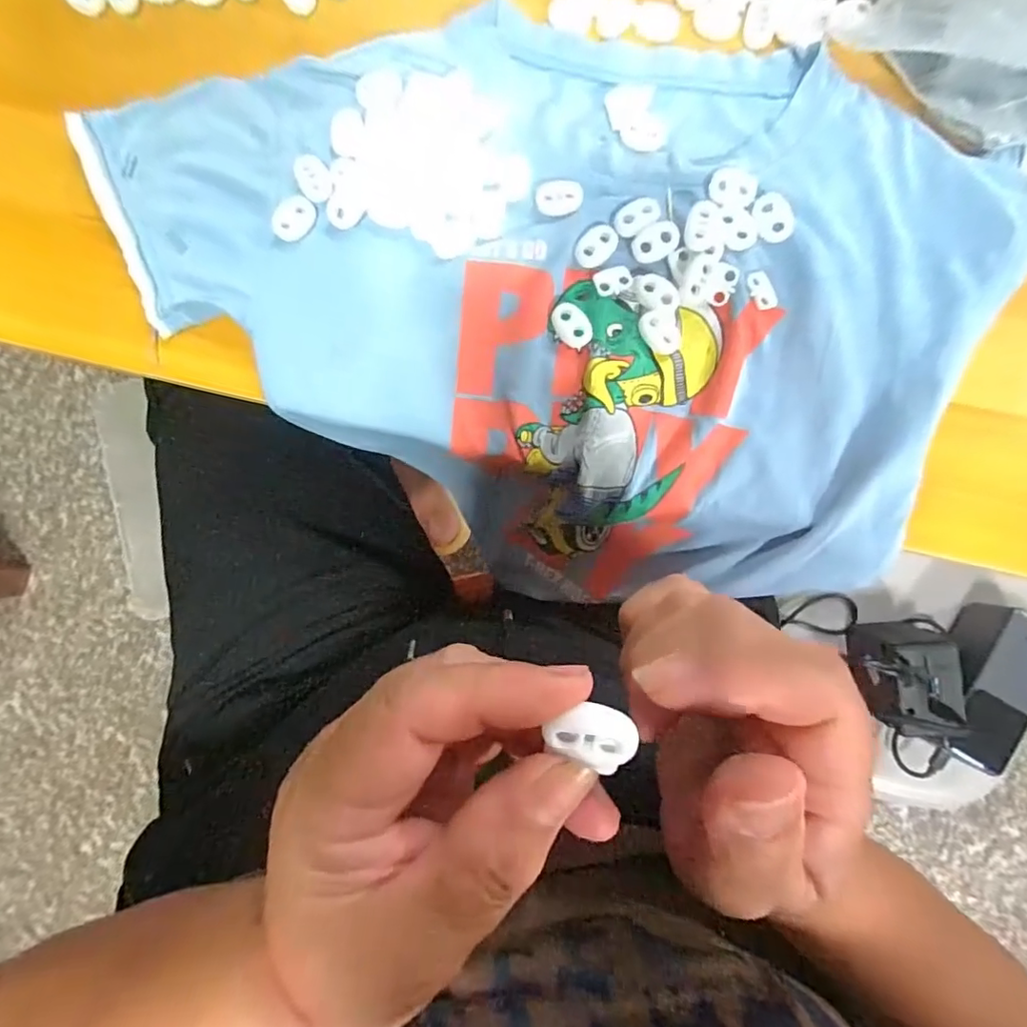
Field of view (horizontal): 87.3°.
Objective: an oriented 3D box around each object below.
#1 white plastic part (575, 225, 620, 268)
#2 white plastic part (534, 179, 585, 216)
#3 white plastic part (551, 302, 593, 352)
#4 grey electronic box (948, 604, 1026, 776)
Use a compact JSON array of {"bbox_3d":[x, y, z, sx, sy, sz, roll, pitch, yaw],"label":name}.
[{"bbox_3d":[0.040,-0.129,0.258,0.017,0.004,0.022,41,90,3],"label":"white plastic part"},{"bbox_3d":[0.022,-0.152,0.258,0.022,0.004,0.017,-2,88,2],"label":"white plastic part"},{"bbox_3d":[0.028,-0.090,0.257,0.016,0.005,0.023,-32,87,1],"label":"white plastic part"},{"bbox_3d":[0.388,0.139,0.440,0.052,0.049,0.124,33,89,3],"label":"grey electronic box"}]

